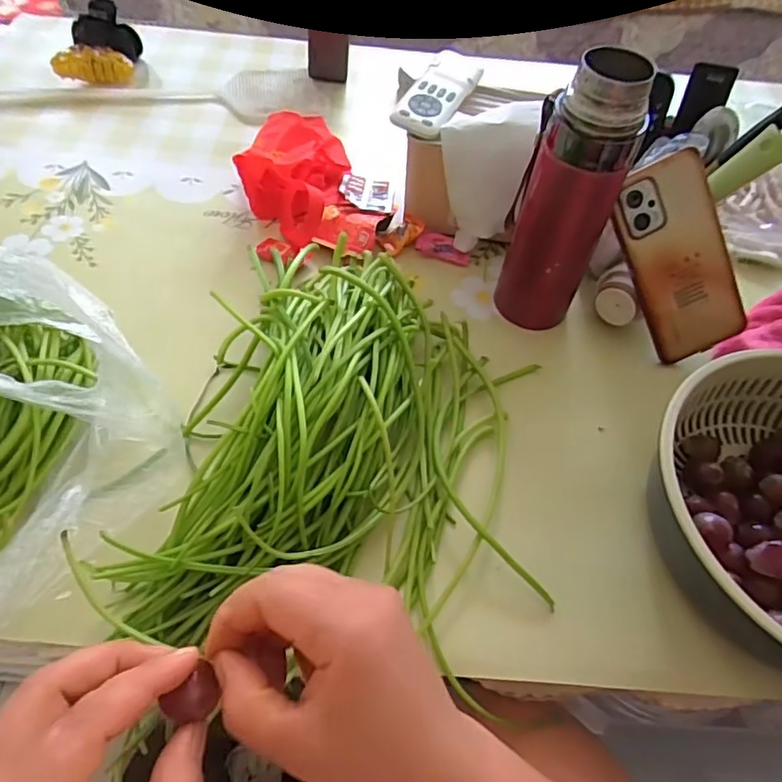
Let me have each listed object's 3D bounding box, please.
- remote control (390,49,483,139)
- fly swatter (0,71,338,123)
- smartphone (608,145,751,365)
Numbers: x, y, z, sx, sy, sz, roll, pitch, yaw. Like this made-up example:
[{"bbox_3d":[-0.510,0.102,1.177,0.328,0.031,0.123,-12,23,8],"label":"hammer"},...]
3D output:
[{"bbox_3d":[0.047,-0.278,0.531,0.049,0.014,0.128,22,58,11],"label":"remote control"},{"bbox_3d":[-0.298,-0.352,0.685,0.458,0.009,0.095,-5,57,-7],"label":"fly swatter"},{"bbox_3d":[0.239,-0.107,0.474,0.077,0.163,0.010,-25,20,11],"label":"smartphone"}]

